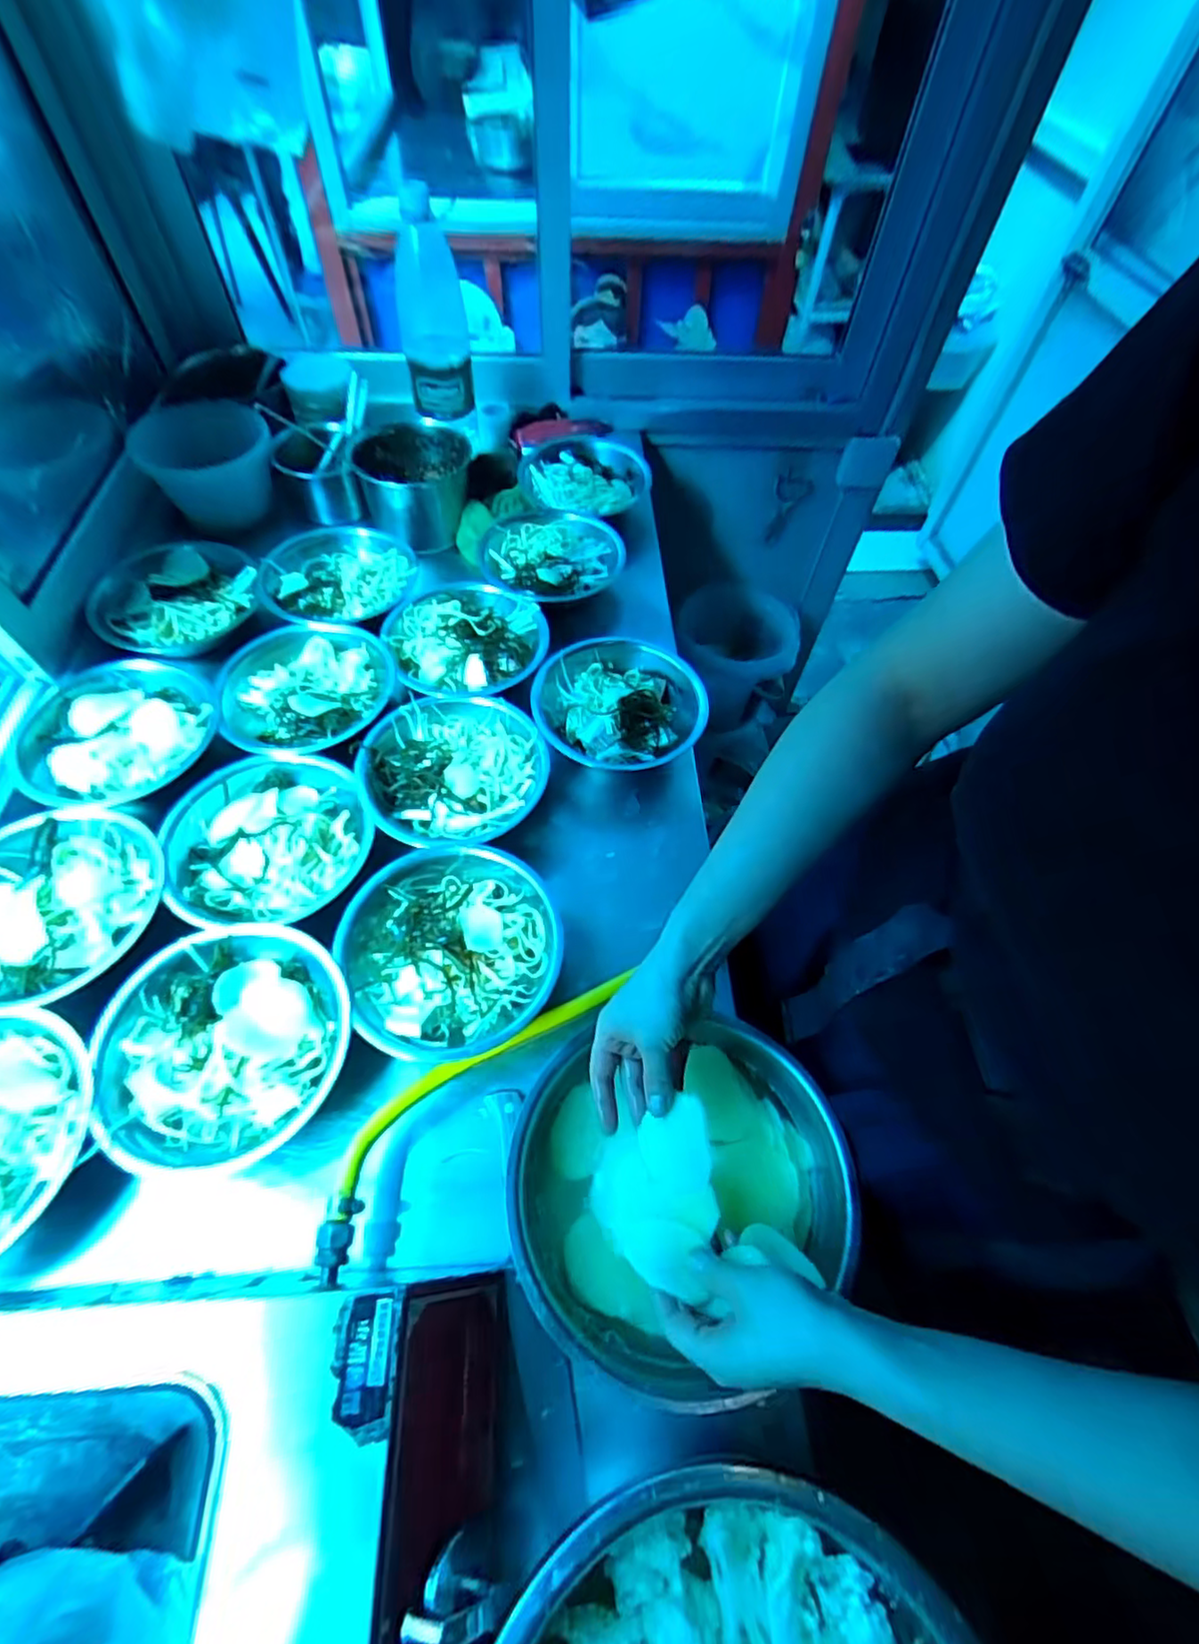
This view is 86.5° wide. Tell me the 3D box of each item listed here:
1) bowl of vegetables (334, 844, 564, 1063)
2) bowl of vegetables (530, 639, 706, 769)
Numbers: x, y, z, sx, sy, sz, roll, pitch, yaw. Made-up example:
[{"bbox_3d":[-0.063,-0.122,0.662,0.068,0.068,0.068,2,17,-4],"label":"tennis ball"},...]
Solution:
[{"bbox_3d":[-0.127,0.117,0.565,0.179,0.061,0.179,1,59,-2],"label":"bowl of vegetables"},{"bbox_3d":[0.022,-0.127,0.712,0.182,0.050,0.178,6,59,1],"label":"bowl of vegetables"}]

